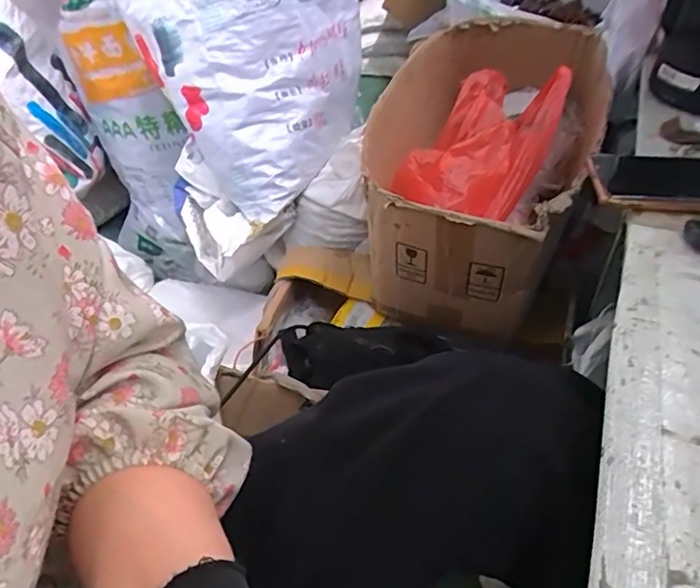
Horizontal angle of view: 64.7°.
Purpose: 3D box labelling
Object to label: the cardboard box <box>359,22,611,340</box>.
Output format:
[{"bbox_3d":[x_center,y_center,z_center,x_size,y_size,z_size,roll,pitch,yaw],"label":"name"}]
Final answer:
[{"bbox_3d":[0.194,-0.189,0.790,0.256,0.232,0.447,16,58,18],"label":"cardboard box"}]

